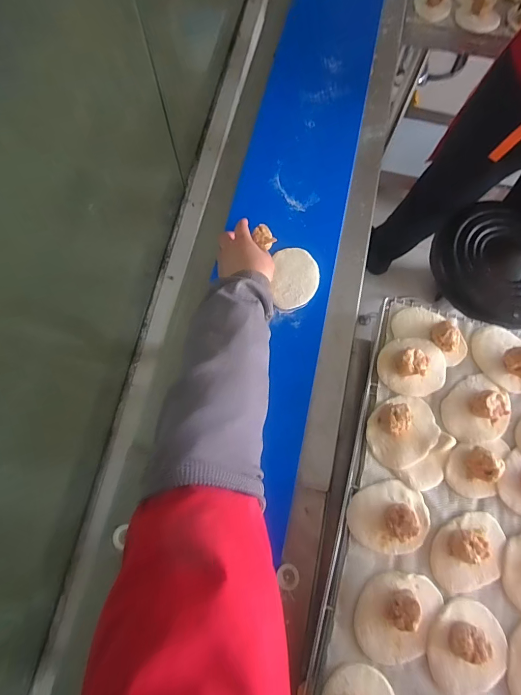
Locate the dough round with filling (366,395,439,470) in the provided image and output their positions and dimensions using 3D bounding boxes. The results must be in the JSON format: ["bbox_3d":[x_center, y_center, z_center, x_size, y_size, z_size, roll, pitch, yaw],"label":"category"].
[{"bbox_3d":[0.201,0.114,0.504,0.100,0.025,0.087,-28,76,-8],"label":"dough round with filling"}]

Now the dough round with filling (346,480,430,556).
[{"bbox_3d":[0.171,0.222,0.474,0.102,0.034,0.086,-6,74,-2],"label":"dough round with filling"}]

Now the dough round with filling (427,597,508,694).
[{"bbox_3d":[0.249,0.361,0.430,0.099,0.031,0.089,-42,79,-11],"label":"dough round with filling"}]

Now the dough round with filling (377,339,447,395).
[{"bbox_3d":[0.225,0.026,0.530,0.098,0.033,0.084,3,74,0],"label":"dough round with filling"}]

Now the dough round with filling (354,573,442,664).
[{"bbox_3d":[0.167,0.327,0.439,0.087,0.036,0.105,28,76,7],"label":"dough round with filling"}]

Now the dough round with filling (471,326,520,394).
[{"bbox_3d":[0.370,0.014,0.537,0.078,0.036,0.110,-28,76,-8],"label":"dough round with filling"}]

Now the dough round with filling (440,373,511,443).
[{"bbox_3d":[0.312,0.085,0.516,0.095,0.032,0.092,0,74,0],"label":"dough round with filling"}]

